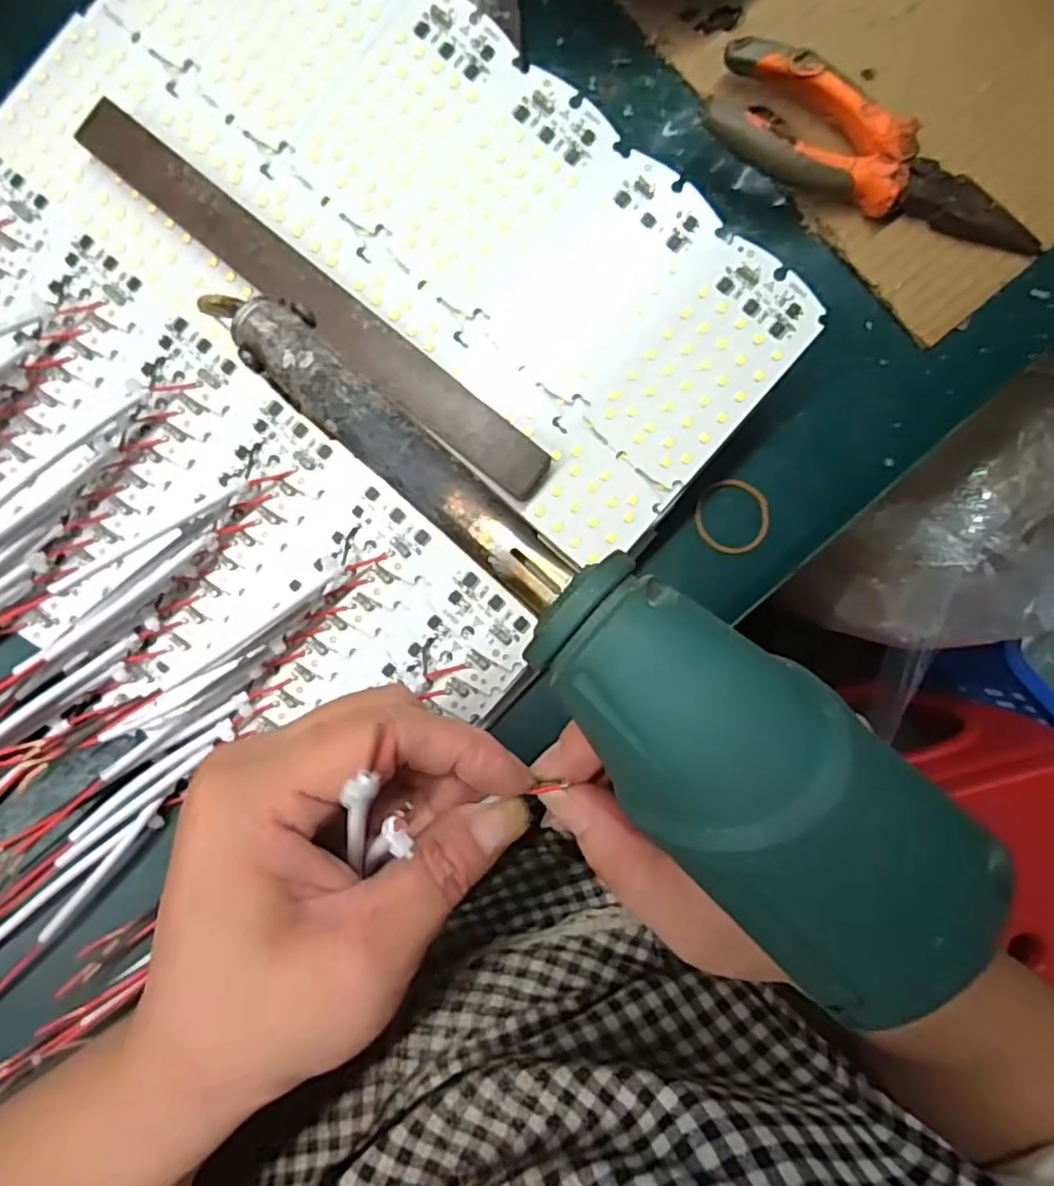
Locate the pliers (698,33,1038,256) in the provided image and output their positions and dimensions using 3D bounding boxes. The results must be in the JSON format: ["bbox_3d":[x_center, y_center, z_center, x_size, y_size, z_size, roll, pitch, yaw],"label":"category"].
[{"bbox_3d":[0.147,-0.181,0.286,0.148,0.022,0.044,27,83,-1],"label":"pliers"}]

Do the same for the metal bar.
[{"bbox_3d":[-0.080,-0.108,0.248,0.212,0.005,0.020,40,92,2],"label":"metal bar"}]

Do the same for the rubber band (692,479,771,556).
[{"bbox_3d":[0.089,-0.033,0.288,0.031,0.004,0.032,0,85,-4],"label":"rubber band"}]

